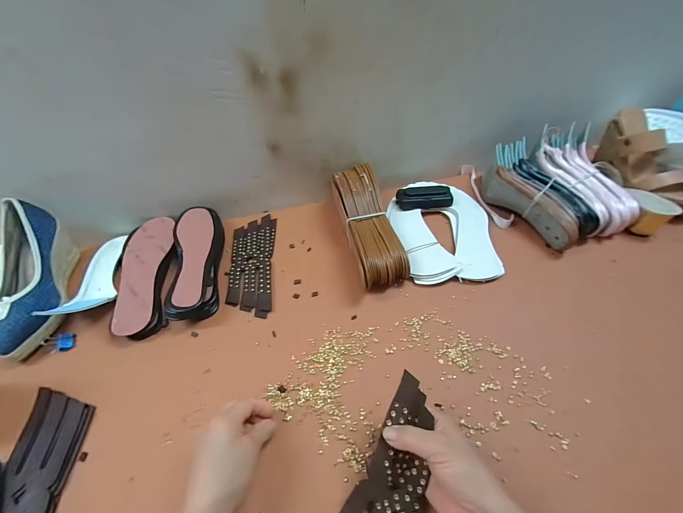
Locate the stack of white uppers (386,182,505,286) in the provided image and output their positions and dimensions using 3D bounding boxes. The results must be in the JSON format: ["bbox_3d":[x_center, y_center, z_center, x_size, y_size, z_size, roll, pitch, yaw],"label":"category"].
[{"bbox_3d":[0.187,-0.062,0.553,0.173,0.026,0.261,-9,49,-4],"label":"stack of white uppers"}]

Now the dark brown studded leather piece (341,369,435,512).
[{"bbox_3d":[0.044,0.225,0.284,0.079,0.031,0.205,18,79,16],"label":"dark brown studded leather piece"}]

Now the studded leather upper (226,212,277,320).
[{"bbox_3d":[-0.160,0.008,0.522,0.076,0.007,0.222,-7,49,-2],"label":"studded leather upper"}]

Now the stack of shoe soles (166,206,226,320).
[{"bbox_3d":[-0.243,0.007,0.497,0.069,0.050,0.215,-13,49,-7],"label":"stack of shoe soles"}]

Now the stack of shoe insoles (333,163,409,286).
[{"bbox_3d":[0.042,-0.056,0.518,0.082,0.084,0.232,-12,49,-7],"label":"stack of shoe insoles"}]

